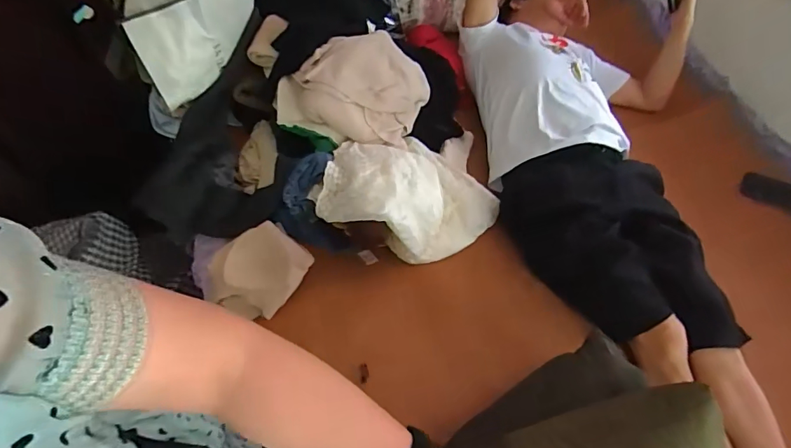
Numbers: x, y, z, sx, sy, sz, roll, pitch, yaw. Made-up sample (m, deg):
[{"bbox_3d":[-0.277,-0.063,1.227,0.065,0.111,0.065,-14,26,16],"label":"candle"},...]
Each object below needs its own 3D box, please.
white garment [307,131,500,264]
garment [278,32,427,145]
[{"bbox_3d":[0.046,-0.080,1.008,0.444,0.173,0.296,-20,62,-13],"label":"white garment"},{"bbox_3d":[-0.099,-0.309,1.034,0.328,0.139,0.245,5,59,1],"label":"garment"}]

